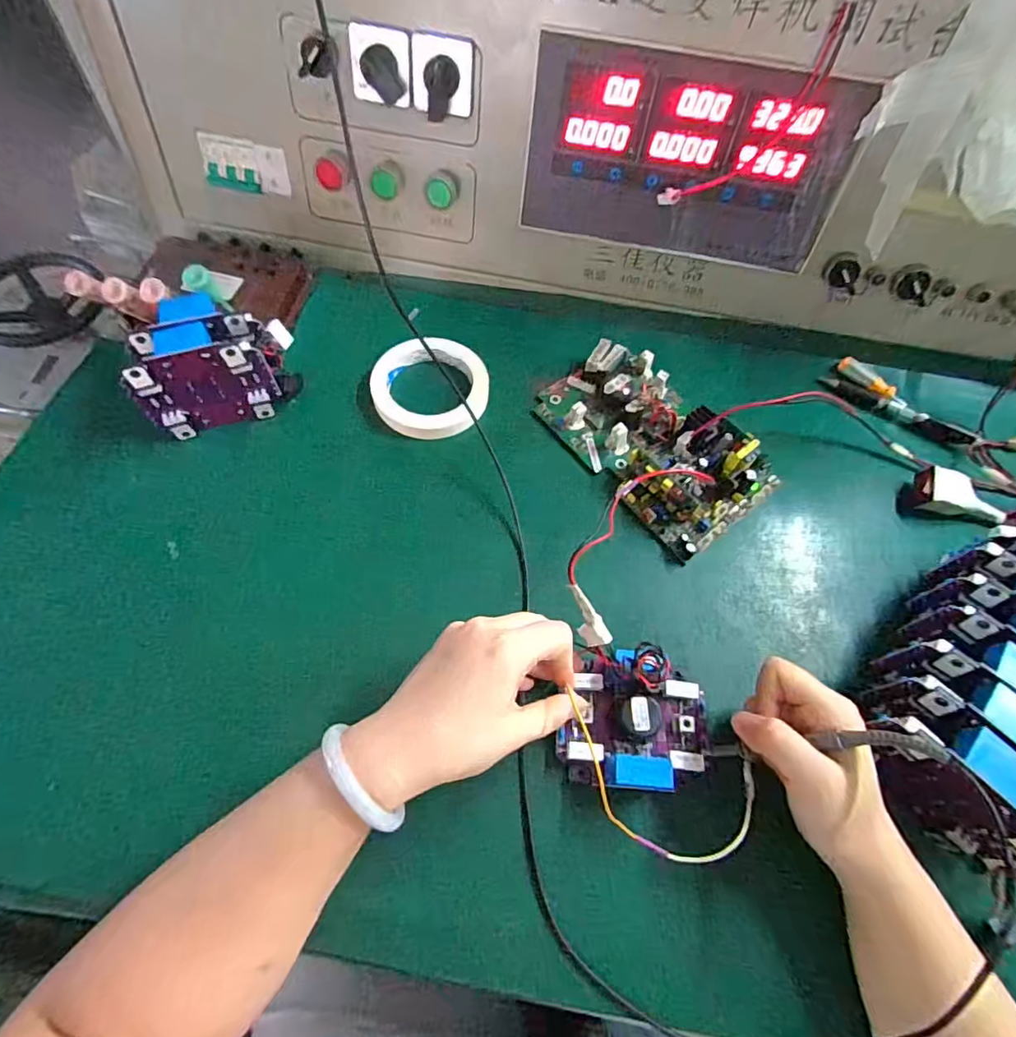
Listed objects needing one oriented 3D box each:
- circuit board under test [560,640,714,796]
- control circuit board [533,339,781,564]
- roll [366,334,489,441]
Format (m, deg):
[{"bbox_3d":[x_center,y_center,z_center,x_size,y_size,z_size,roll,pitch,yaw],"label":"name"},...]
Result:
[{"bbox_3d":[0.086,0.129,0.349,0.095,0.050,0.080,5,62,0],"label":"circuit board under test"},{"bbox_3d":[0.125,-0.072,0.467,0.116,0.037,0.194,-35,69,-19],"label":"control circuit board"},{"bbox_3d":[-0.071,-0.116,0.489,0.102,0.017,0.106,1,62,-2],"label":"roll"}]

